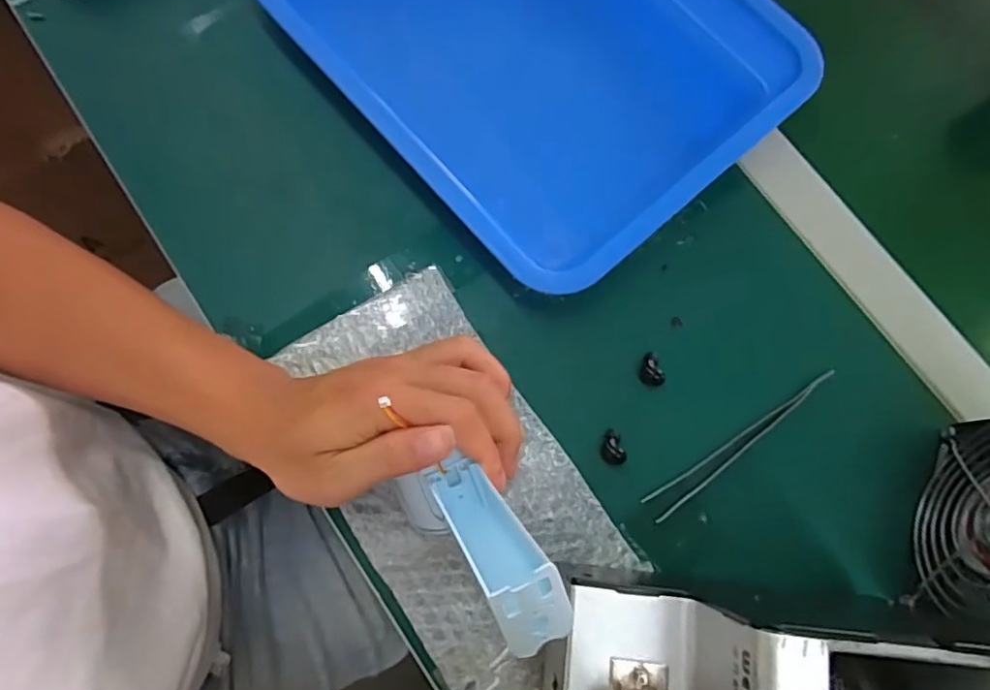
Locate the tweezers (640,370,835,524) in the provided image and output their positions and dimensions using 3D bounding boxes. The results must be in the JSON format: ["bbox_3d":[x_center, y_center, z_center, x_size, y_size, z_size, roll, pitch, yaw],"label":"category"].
[{"bbox_3d":[0.148,0.059,0.356,0.137,0.015,0.015,-33,79,-9],"label":"tweezers"}]

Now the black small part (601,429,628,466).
[{"bbox_3d":[0.070,0.061,0.355,0.014,0.010,0.020,-6,76,-3],"label":"black small part"}]

